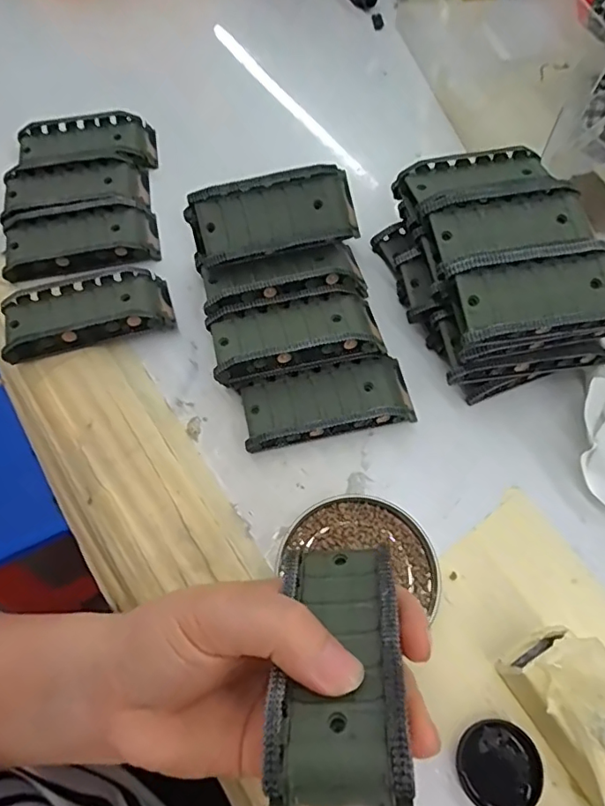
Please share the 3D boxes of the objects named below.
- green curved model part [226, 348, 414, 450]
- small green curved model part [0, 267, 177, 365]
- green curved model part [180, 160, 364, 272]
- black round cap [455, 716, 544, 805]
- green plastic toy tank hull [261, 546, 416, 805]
[{"bbox_3d":[0.014,-0.002,0.306,0.096,0.021,0.041,-12,66,-6],"label":"green curved model part"},{"bbox_3d":[-0.131,-0.058,0.326,0.096,0.017,0.047,-17,66,-9],"label":"small green curved model part"},{"bbox_3d":[-0.017,-0.114,0.324,0.100,0.015,0.047,-15,100,-8],"label":"green curved model part"},{"bbox_3d":[0.086,0.160,0.236,0.035,0.007,0.035,0,65,-1],"label":"black round cap"},{"bbox_3d":[0.012,0.088,0.185,0.042,0.023,0.095,6,34,2],"label":"green plastic toy tank hull"}]

